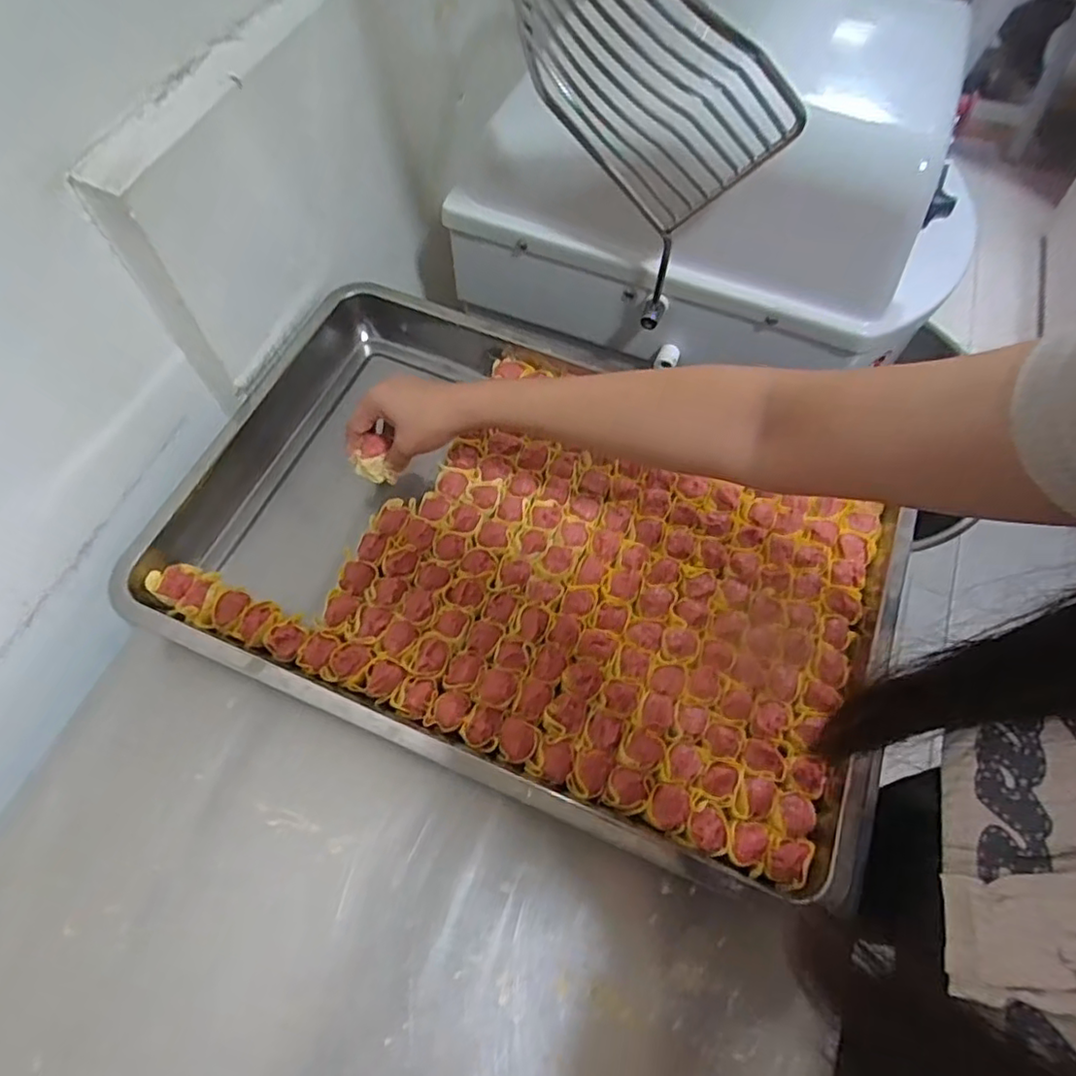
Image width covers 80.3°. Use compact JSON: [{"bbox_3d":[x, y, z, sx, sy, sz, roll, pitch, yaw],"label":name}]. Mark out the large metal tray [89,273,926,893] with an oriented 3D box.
[{"bbox_3d":[-0.004,0.000,0.543,0.608,0.034,0.378,20,66,8],"label":"large metal tray"}]

